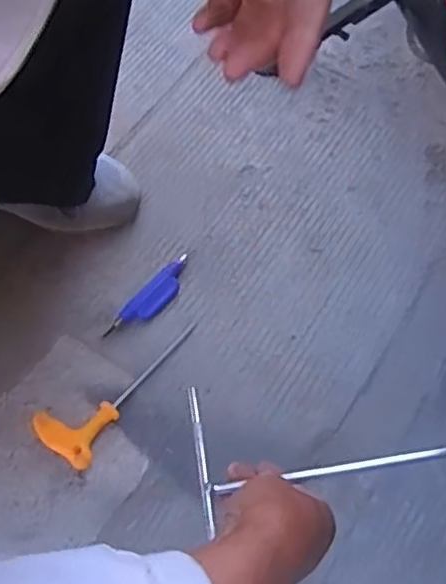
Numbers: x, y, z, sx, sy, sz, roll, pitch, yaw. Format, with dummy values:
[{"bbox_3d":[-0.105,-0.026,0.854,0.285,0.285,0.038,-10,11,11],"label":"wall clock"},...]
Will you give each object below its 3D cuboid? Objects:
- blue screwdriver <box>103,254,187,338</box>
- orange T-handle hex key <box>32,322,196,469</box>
[{"bbox_3d":[-0.069,0.006,0.629,0.024,0.016,0.107,39,71,18],"label":"blue screwdriver"},{"bbox_3d":[-0.103,0.079,0.598,0.065,0.021,0.162,31,69,16],"label":"orange T-handle hex key"}]

